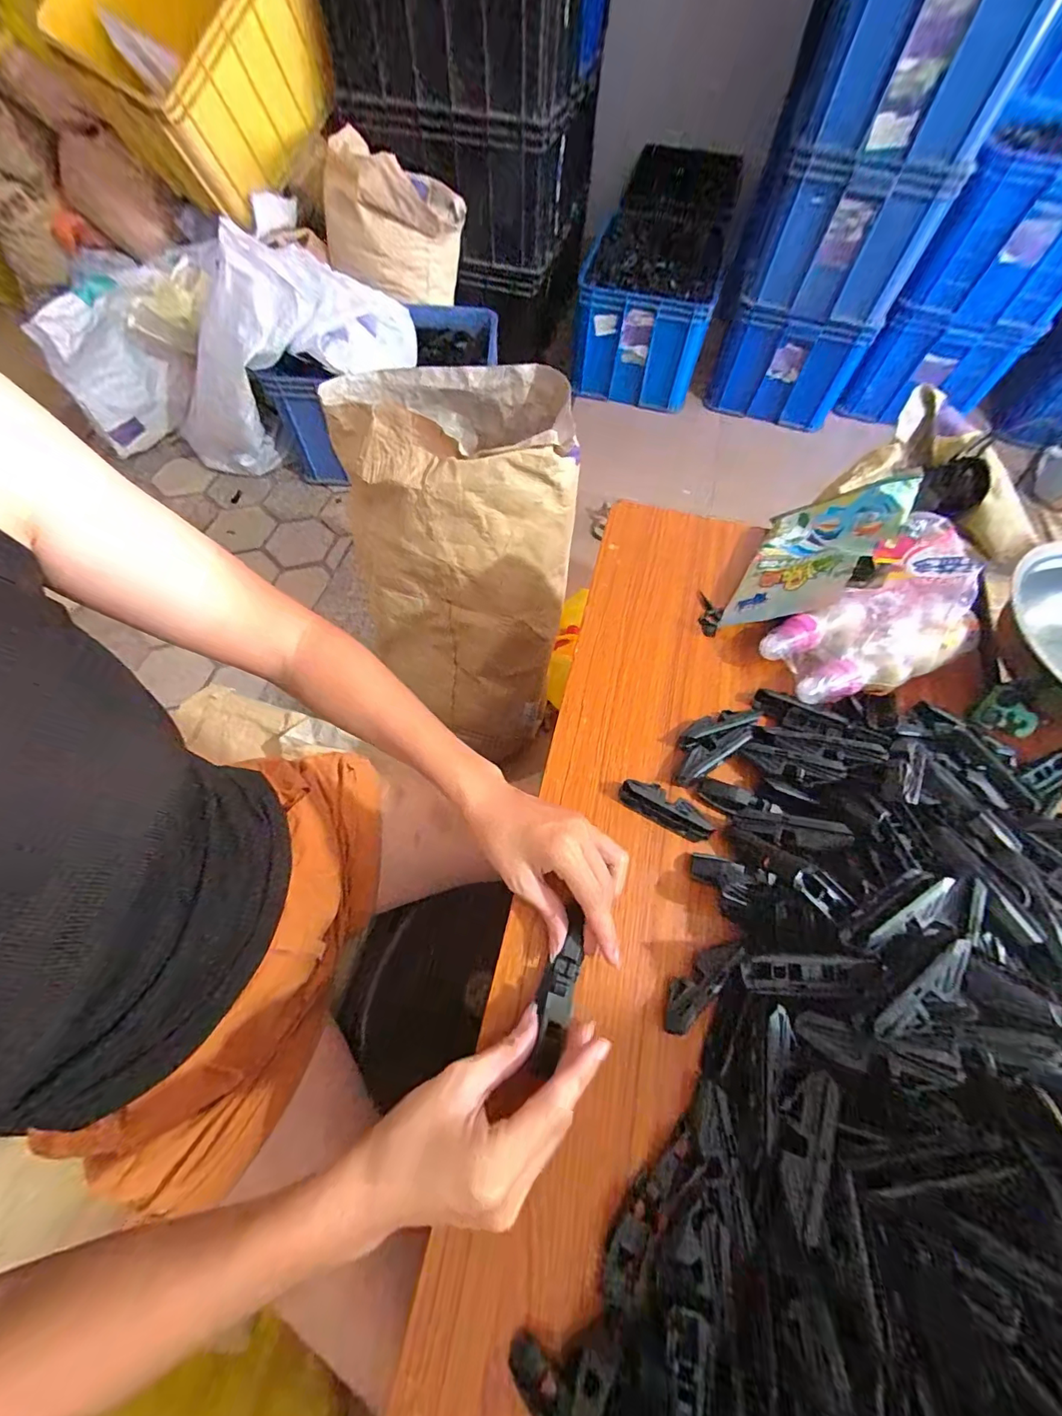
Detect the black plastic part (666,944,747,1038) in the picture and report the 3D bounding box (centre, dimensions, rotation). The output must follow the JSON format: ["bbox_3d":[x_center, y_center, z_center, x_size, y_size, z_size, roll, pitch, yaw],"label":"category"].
[{"bbox_3d":[0.108,0.177,0.305,0.067,0.026,0.018,-41,70,-20],"label":"black plastic part"}]

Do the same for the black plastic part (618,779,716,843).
[{"bbox_3d":[0.103,0.074,0.354,0.071,0.022,0.024,27,65,13],"label":"black plastic part"}]

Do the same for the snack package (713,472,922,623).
[{"bbox_3d":[0.249,-0.135,0.414,0.112,0.020,0.140,9,61,52],"label":"snack package"}]

